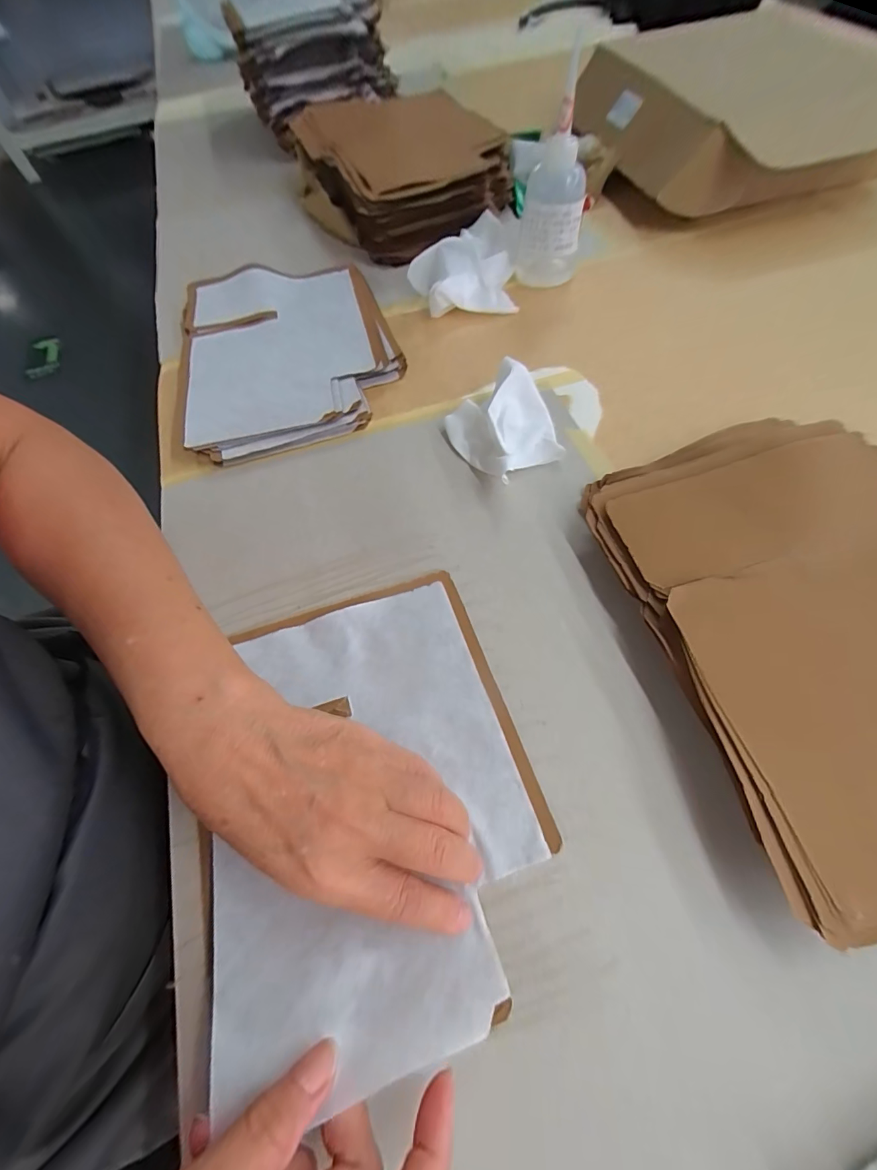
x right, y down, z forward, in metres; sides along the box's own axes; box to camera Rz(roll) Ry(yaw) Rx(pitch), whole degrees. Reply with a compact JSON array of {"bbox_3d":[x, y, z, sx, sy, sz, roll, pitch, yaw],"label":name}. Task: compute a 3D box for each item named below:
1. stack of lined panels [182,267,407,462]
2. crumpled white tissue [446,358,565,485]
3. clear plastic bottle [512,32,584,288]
[{"bbox_3d":[-0.155,-0.243,0.447,0.213,0.032,0.264,-16,62,-5],"label":"stack of lined panels"},{"bbox_3d":[0.057,-0.136,0.364,0.082,0.037,0.093,-30,64,-12],"label":"crumpled white tissue"},{"bbox_3d":[0.119,-0.414,0.446,0.068,0.172,0.061,4,62,6],"label":"clear plastic bottle"}]

